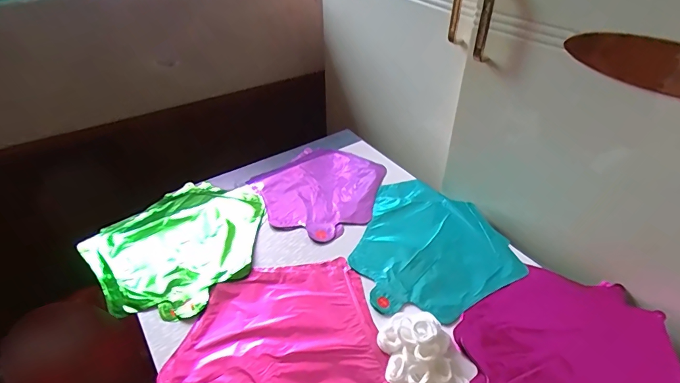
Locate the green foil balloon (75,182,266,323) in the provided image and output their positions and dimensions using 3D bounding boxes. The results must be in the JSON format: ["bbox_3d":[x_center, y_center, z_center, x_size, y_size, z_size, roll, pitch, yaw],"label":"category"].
[{"bbox_3d":[-0.226,0.066,0.584,0.242,0.039,0.250,0,39,0],"label":"green foil balloon"}]

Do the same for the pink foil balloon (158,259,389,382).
[{"bbox_3d":[-0.072,0.176,0.448,0.226,0.012,0.219,-8,40,-11],"label":"pink foil balloon"}]

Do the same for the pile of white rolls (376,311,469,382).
[{"bbox_3d":[0.088,0.176,0.424,0.084,0.036,0.118,-6,39,-8],"label":"pile of white rolls"}]

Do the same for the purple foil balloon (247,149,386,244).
[{"bbox_3d":[-0.042,-0.006,0.686,0.215,0.018,0.233,0,39,0],"label":"purple foil balloon"}]

